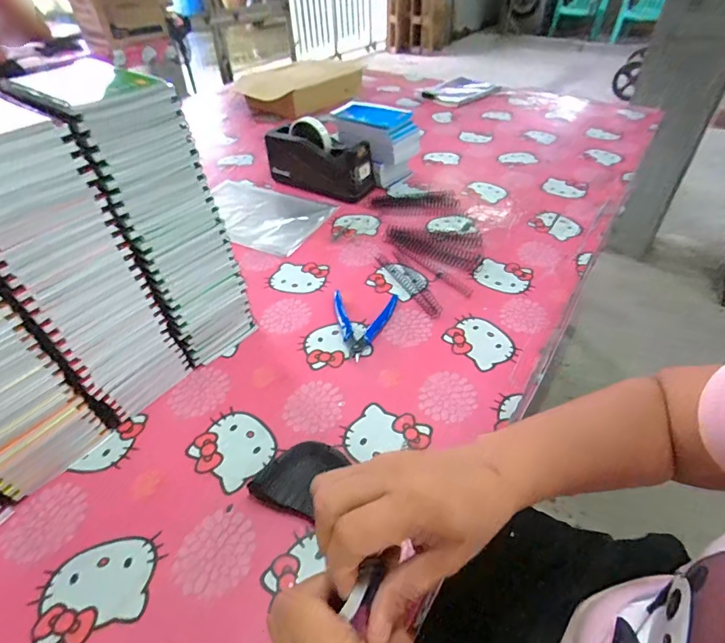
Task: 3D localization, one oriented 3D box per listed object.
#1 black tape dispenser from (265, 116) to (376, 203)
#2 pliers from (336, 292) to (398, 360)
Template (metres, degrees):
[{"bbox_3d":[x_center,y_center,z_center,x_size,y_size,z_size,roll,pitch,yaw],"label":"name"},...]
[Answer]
[{"bbox_3d":[-0.083,-0.299,0.791,0.206,0.103,0.068,16,46,17],"label":"black tape dispenser"},{"bbox_3d":[0.007,0.002,0.549,0.081,0.009,0.119,-2,43,0],"label":"pliers"}]

